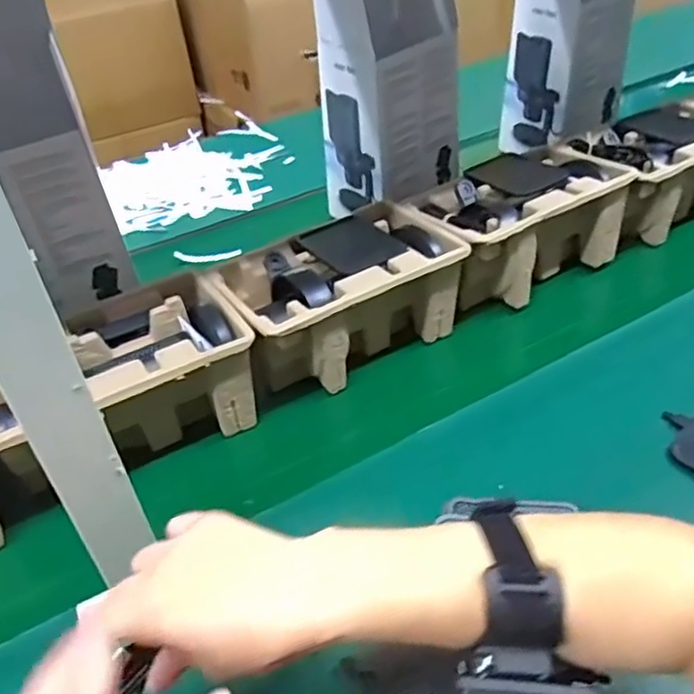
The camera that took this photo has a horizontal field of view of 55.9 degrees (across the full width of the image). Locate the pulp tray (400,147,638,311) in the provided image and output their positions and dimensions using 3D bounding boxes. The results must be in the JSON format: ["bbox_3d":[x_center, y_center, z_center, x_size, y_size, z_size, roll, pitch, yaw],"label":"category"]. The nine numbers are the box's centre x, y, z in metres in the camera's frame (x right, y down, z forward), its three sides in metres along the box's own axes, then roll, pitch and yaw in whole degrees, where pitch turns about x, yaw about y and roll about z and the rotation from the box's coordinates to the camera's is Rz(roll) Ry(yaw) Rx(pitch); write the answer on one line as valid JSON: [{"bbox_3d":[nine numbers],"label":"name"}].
[{"bbox_3d":[0.186,-0.143,0.751,0.232,0.106,0.156,-26,43,-23],"label":"pulp tray"}]

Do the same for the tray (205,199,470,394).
[{"bbox_3d":[-0.006,-0.045,0.668,0.223,0.111,0.133,-25,43,-22],"label":"tray"}]

